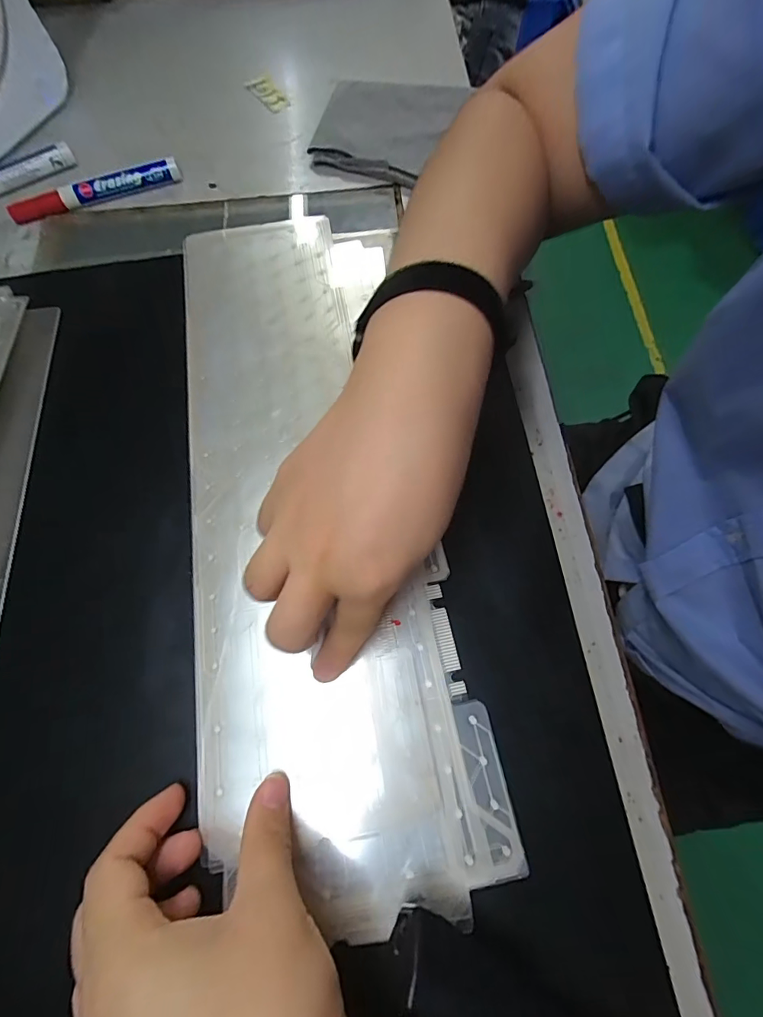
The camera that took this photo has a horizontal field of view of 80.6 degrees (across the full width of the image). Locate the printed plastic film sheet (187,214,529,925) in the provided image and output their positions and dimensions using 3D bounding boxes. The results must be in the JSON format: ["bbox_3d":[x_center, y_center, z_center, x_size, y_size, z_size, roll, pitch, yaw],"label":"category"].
[{"bbox_3d":[-0.047,-0.024,0.282,0.150,0.008,0.442,-13,69,-2],"label":"printed plastic film sheet"}]

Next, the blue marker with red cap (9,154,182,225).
[{"bbox_3d":[-0.237,-0.264,0.374,0.137,0.016,0.012,-20,69,-5],"label":"blue marker with red cap"}]

